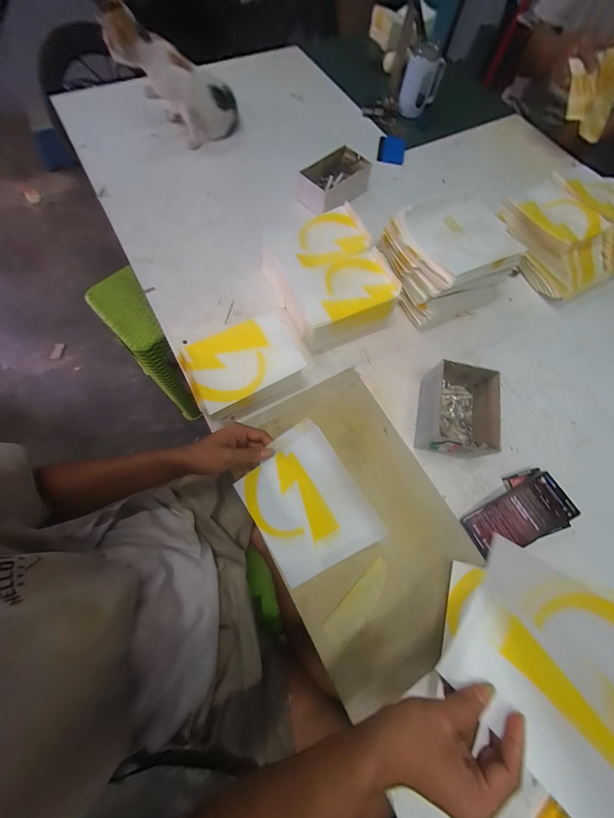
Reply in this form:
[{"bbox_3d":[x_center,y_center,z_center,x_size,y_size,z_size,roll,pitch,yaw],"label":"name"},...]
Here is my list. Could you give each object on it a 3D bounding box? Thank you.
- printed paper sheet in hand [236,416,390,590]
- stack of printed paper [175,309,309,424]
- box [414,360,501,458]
[{"bbox_3d":[-0.008,0.137,0.389,0.165,0.008,0.188,-35,83,14],"label":"printed paper sheet in hand"},{"bbox_3d":[-0.107,-0.074,0.470,0.189,0.073,0.134,-24,73,-10],"label":"stack of printed paper"},{"bbox_3d":[0.251,0.005,0.455,0.099,0.080,0.137,12,70,2],"label":"box"}]

